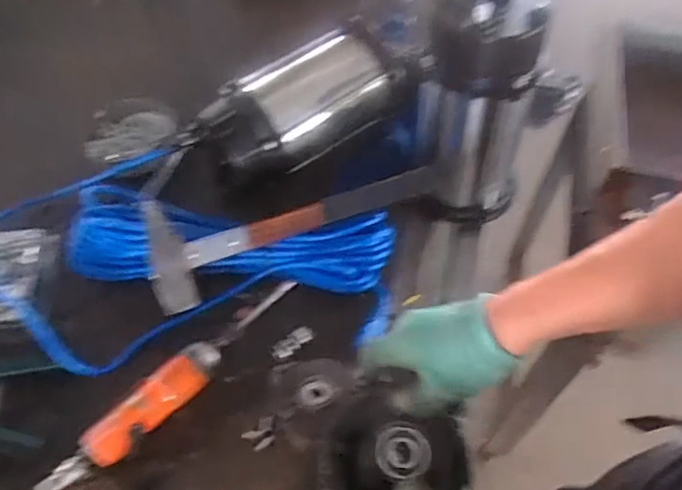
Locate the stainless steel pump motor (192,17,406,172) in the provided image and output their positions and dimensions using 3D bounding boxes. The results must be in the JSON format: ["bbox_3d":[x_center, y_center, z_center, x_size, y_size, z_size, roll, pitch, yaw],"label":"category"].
[{"bbox_3d":[-0.052,-0.176,0.753,0.266,0.115,0.115,-29,58,-20],"label":"stainless steel pump motor"}]

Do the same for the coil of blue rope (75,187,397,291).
[{"bbox_3d":[-0.129,-0.004,0.679,0.374,0.050,0.106,5,53,4],"label":"coil of blue rope"}]

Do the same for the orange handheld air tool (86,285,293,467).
[{"bbox_3d":[-0.147,0.123,0.598,0.044,0.034,0.256,35,60,23],"label":"orange handheld air tool"}]

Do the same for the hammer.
[{"bbox_3d":[-0.057,-0.038,0.662,0.336,0.048,0.098,-20,55,-14],"label":"hammer"}]

